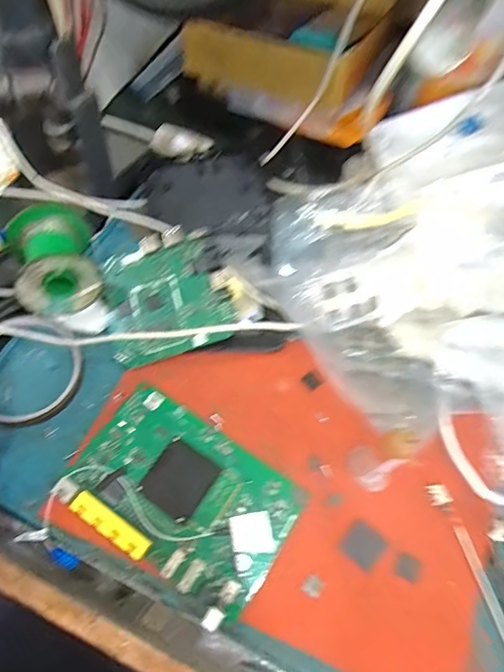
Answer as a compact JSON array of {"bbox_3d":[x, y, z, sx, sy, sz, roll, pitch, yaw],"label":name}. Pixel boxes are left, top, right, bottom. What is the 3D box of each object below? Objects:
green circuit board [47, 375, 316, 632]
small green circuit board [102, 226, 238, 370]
[{"bbox_3d":[-0.048,0.106,0.322,0.147,0.020,0.096,34,67,14],"label":"green circuit board"},{"bbox_3d":[-0.072,-0.029,0.378,0.093,0.008,0.099,-23,72,6],"label":"small green circuit board"}]

